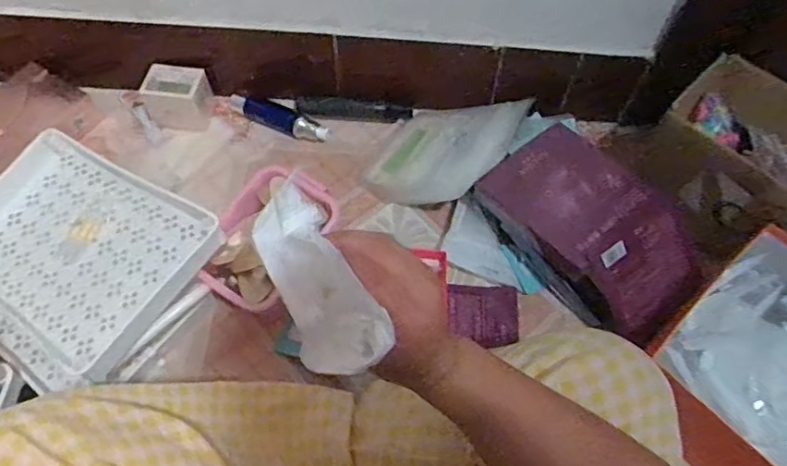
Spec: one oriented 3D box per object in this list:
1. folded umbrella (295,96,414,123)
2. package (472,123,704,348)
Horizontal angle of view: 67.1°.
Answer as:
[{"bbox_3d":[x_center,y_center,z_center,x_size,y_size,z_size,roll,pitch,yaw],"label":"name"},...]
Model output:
[{"bbox_3d":[-0.057,-0.177,0.857,0.165,0.023,0.024,3,61,0],"label":"folded umbrella"},{"bbox_3d":[0.235,-0.010,0.709,0.137,0.100,0.263,-37,68,-20],"label":"package"}]

